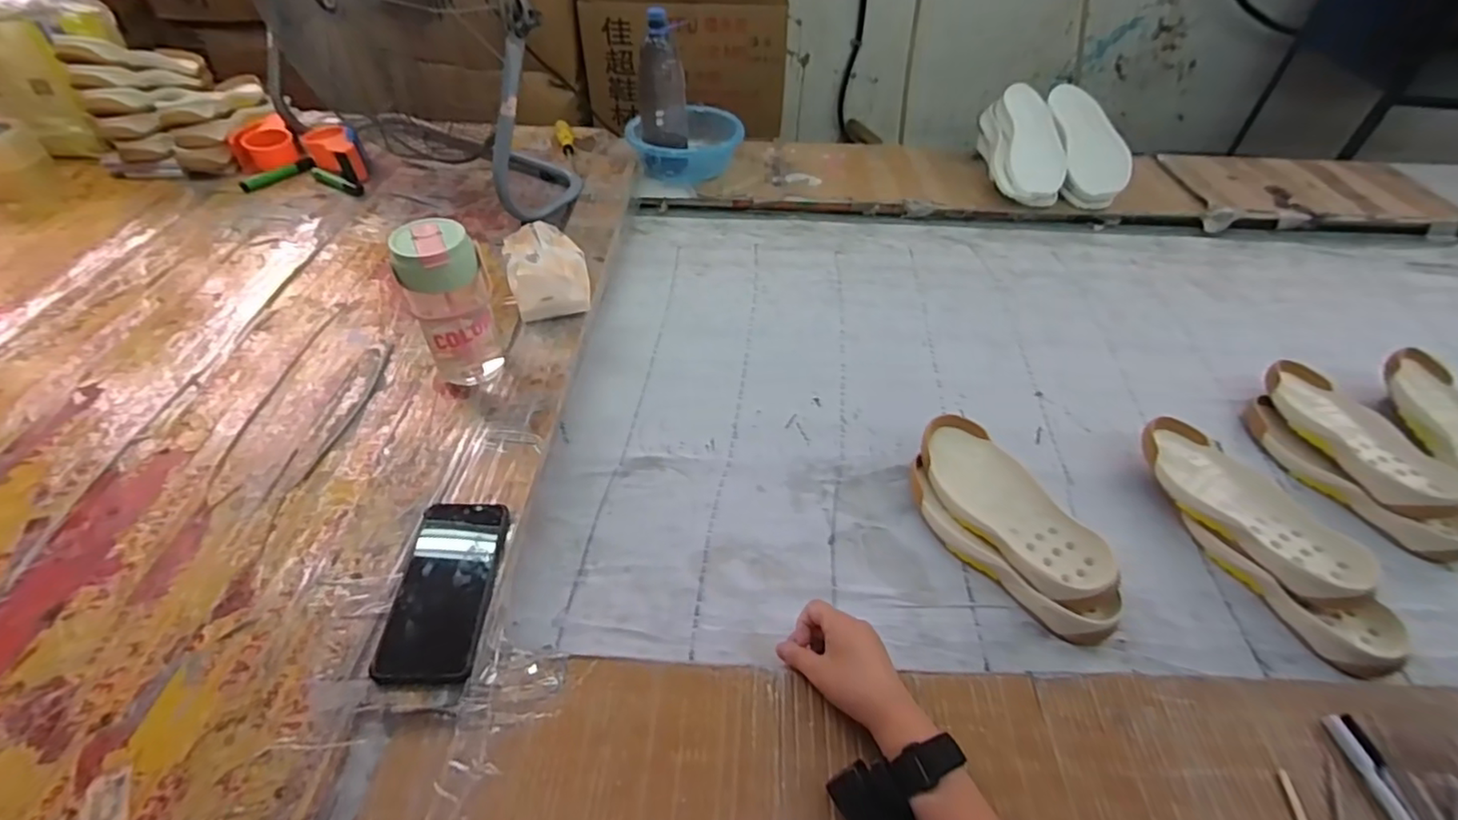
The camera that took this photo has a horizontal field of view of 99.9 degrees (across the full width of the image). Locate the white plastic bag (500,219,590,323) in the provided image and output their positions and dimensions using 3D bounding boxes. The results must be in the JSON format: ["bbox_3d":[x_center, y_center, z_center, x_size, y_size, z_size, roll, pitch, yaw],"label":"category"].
[{"bbox_3d":[-0.248,-0.200,0.831,0.101,0.070,0.149,-13,48,-14],"label":"white plastic bag"}]

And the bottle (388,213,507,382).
[{"bbox_3d":[-0.313,-0.112,0.707,0.079,0.191,0.084,-14,49,-16],"label":"bottle"}]

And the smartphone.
[{"bbox_3d":[-0.252,0.156,0.547,0.078,0.011,0.166,2,49,-5],"label":"smartphone"}]

